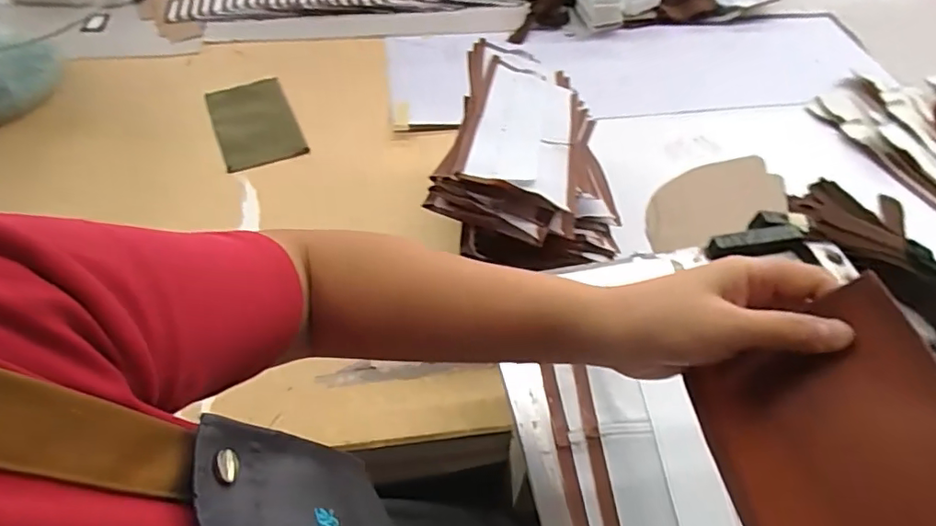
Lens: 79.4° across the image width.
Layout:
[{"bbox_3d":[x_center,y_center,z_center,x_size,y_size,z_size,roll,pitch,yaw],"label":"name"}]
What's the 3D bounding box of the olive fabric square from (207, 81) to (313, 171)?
[{"bbox_3d":[-0.293,-0.192,0.779,0.104,0.008,0.168,-20,57,-15],"label":"olive fabric square"}]

